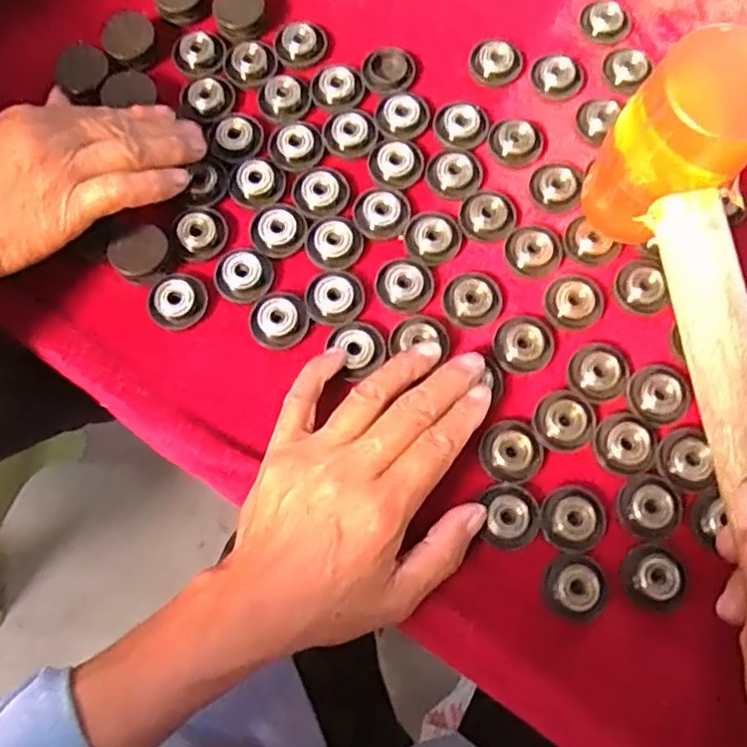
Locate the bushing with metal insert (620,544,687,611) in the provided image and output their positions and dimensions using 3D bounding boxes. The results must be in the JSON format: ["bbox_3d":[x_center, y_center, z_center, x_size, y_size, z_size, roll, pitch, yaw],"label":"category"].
[{"bbox_3d":[0.142,0.102,0.327,0.028,0.009,0.030,5,74,1],"label":"bushing with metal insert"}]

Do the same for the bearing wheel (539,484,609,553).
[{"bbox_3d":[0.103,0.074,0.333,0.032,0.009,0.033,0,74,0],"label":"bearing wheel"}]

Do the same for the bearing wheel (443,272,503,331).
[{"bbox_3d":[0.057,-0.043,0.367,0.032,0.010,0.034,0,74,0],"label":"bearing wheel"}]

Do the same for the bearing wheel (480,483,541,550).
[{"bbox_3d":[0.072,0.073,0.333,0.030,0.008,0.031,0,74,0],"label":"bearing wheel"}]

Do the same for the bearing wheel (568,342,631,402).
[{"bbox_3d":[0.124,-0.002,0.354,0.031,0.012,0.033,0,74,0],"label":"bearing wheel"}]

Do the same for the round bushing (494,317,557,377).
[{"bbox_3d":[0.084,-0.017,0.358,0.032,0.011,0.034,0,74,0],"label":"round bushing"}]

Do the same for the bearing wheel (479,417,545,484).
[{"bbox_3d":[0.074,0.040,0.342,0.032,0.008,0.033,0,74,0],"label":"bearing wheel"}]

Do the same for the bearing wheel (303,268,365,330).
[{"bbox_3d":[-0.023,-0.043,0.365,0.032,0.008,0.031,0,74,0],"label":"bearing wheel"}]

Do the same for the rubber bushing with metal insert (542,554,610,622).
[{"bbox_3d":[0.103,0.107,0.325,0.033,0.011,0.030,19,75,5],"label":"rubber bushing with metal insert"}]

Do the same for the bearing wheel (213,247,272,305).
[{"bbox_3d":[-0.075,-0.057,0.368,0.032,0.011,0.029,-34,77,-9],"label":"bearing wheel"}]

